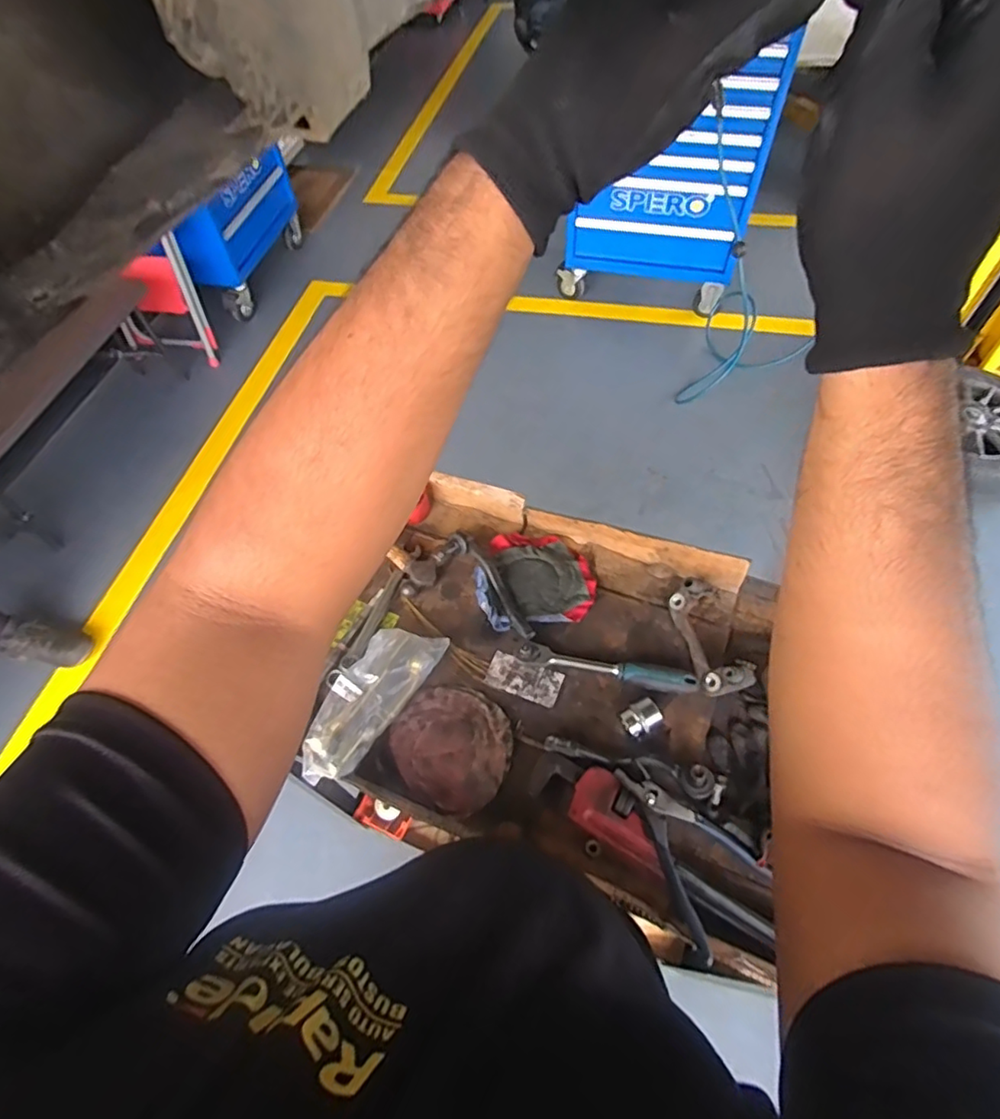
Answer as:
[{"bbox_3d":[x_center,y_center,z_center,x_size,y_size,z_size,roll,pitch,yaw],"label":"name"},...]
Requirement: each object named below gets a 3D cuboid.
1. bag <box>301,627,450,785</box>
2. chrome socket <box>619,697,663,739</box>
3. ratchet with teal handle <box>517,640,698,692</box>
[{"bbox_3d":[-0.167,0.176,0.743,0.093,0.053,0.228,25,62,18],"label":"bag"},{"bbox_3d":[0.175,0.199,0.728,0.045,0.033,0.037,-30,60,-16],"label":"chrome socket"},{"bbox_3d":[0.140,0.143,0.767,0.227,0.028,0.027,11,58,10],"label":"ratchet with teal handle"}]

